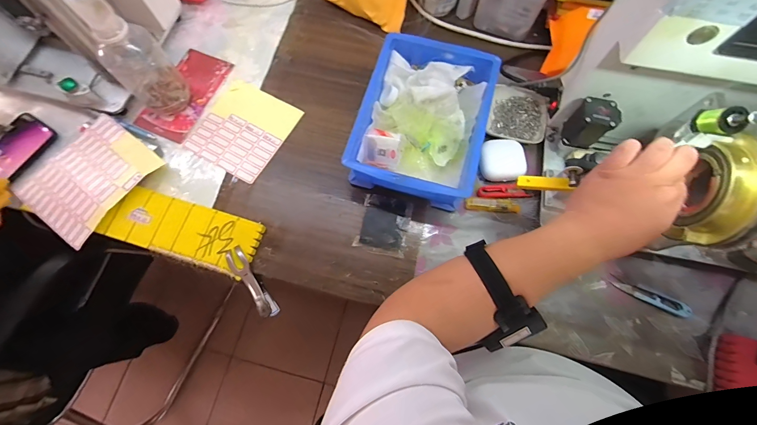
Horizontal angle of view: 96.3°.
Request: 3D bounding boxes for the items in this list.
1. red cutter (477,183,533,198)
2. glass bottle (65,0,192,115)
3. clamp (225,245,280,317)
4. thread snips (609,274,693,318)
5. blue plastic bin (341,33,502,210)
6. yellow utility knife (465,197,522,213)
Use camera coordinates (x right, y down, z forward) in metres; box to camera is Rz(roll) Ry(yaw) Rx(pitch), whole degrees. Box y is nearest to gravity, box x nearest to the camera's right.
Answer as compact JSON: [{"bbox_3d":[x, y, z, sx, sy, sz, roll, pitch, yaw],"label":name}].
[{"bbox_3d":[0.191,-0.033,0.508,0.079,0.012,0.022,1,72,0],"label":"red cutter"},{"bbox_3d":[-0.355,-0.231,0.475,0.089,0.203,0.072,43,77,13],"label":"glass bottle"},{"bbox_3d":[-0.177,0.100,0.480,0.023,0.041,0.111,-34,91,-10],"label":"clamp"},{"bbox_3d":[0.373,0.117,0.465,0.107,0.008,0.018,25,74,8],"label":"thread snips"},{"bbox_3d":[0.070,-0.138,0.515,0.183,0.075,0.242,15,72,5],"label":"blue plastic bin"},{"bbox_3d":[0.170,-0.011,0.504,0.079,0.013,0.017,8,72,3],"label":"yellow utility knife"}]

